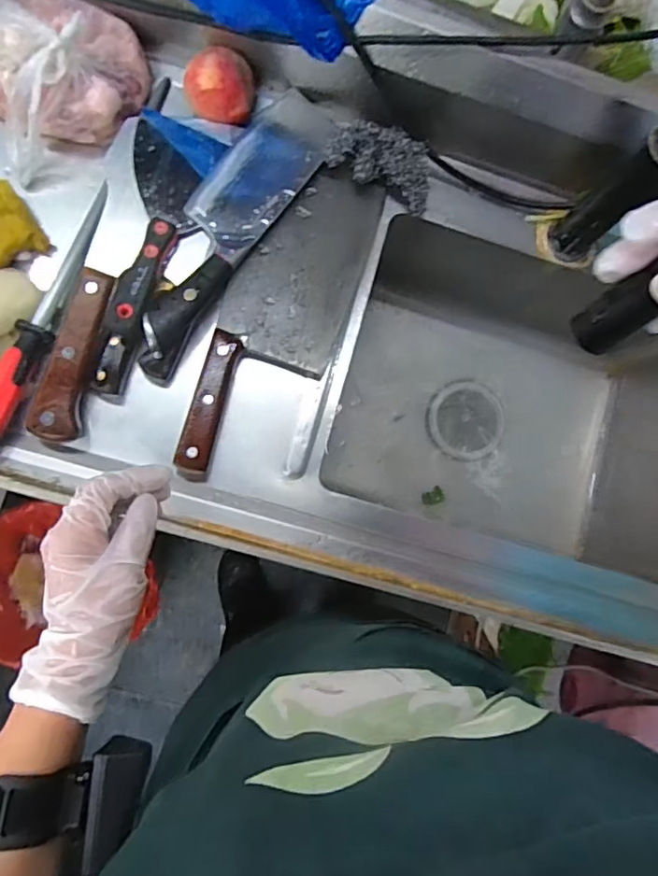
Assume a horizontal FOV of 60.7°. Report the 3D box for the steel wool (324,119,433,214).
[{"bbox_3d":[0.055,-0.285,0.575,0.111,0.037,0.060,18,82,-4],"label":"steel wool"}]

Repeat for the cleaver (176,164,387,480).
[{"bbox_3d":[-0.047,-0.118,0.561,0.120,0.037,0.345,23,82,-3],"label":"cleaver"}]

